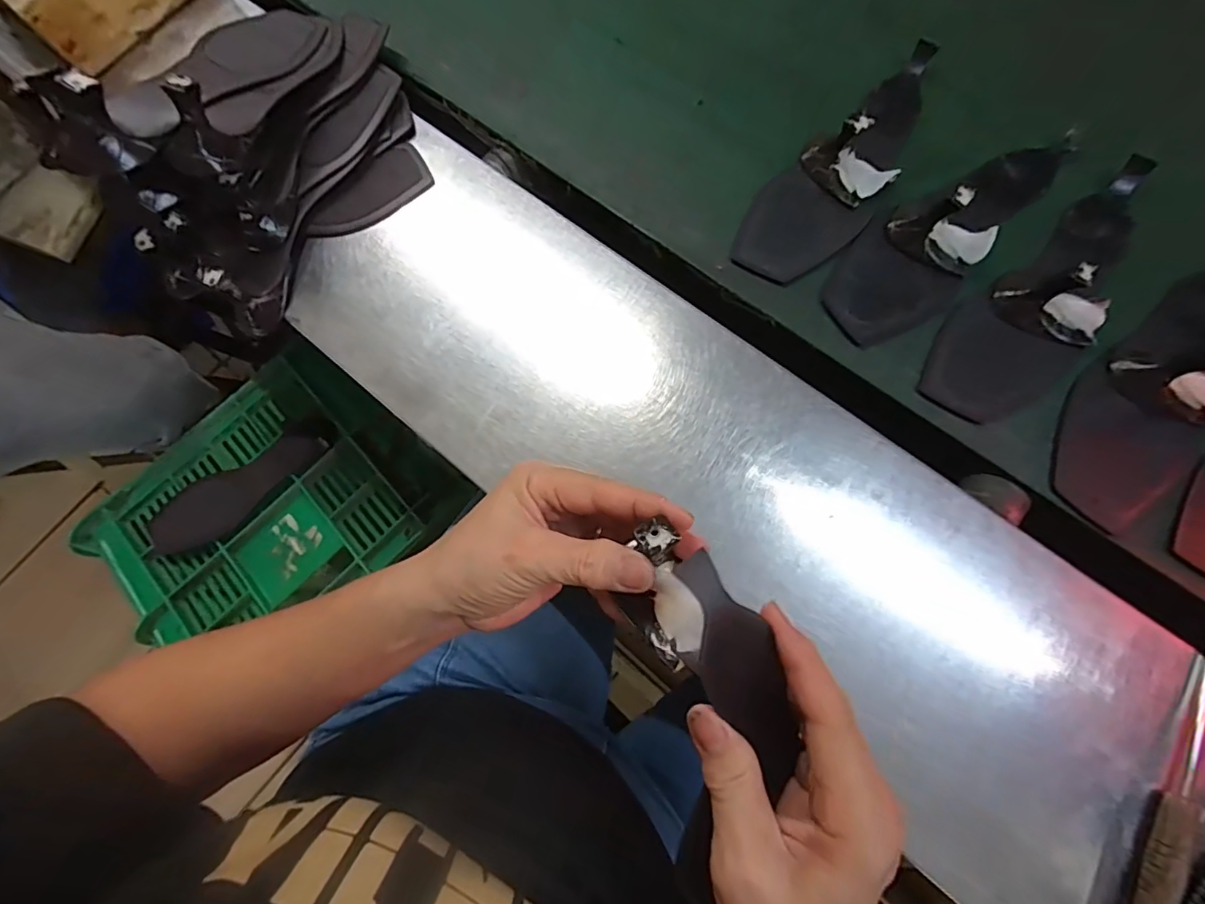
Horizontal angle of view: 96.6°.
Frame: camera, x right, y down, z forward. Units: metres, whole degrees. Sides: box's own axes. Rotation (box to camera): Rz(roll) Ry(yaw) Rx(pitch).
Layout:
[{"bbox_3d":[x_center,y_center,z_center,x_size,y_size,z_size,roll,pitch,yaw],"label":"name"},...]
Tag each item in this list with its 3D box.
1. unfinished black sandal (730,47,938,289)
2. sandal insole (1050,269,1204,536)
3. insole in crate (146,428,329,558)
[{"bbox_3d":[0.187,-0.229,0.407,0.081,0.050,0.232,34,82,11],"label":"unfinished black sandal"},{"bbox_3d":[0.381,-0.055,0.347,0.082,0.049,0.233,43,83,13],"label":"sandal insole"},{"bbox_3d":[-0.420,0.049,0.615,0.221,0.014,0.077,-30,73,-1],"label":"insole in crate"}]

